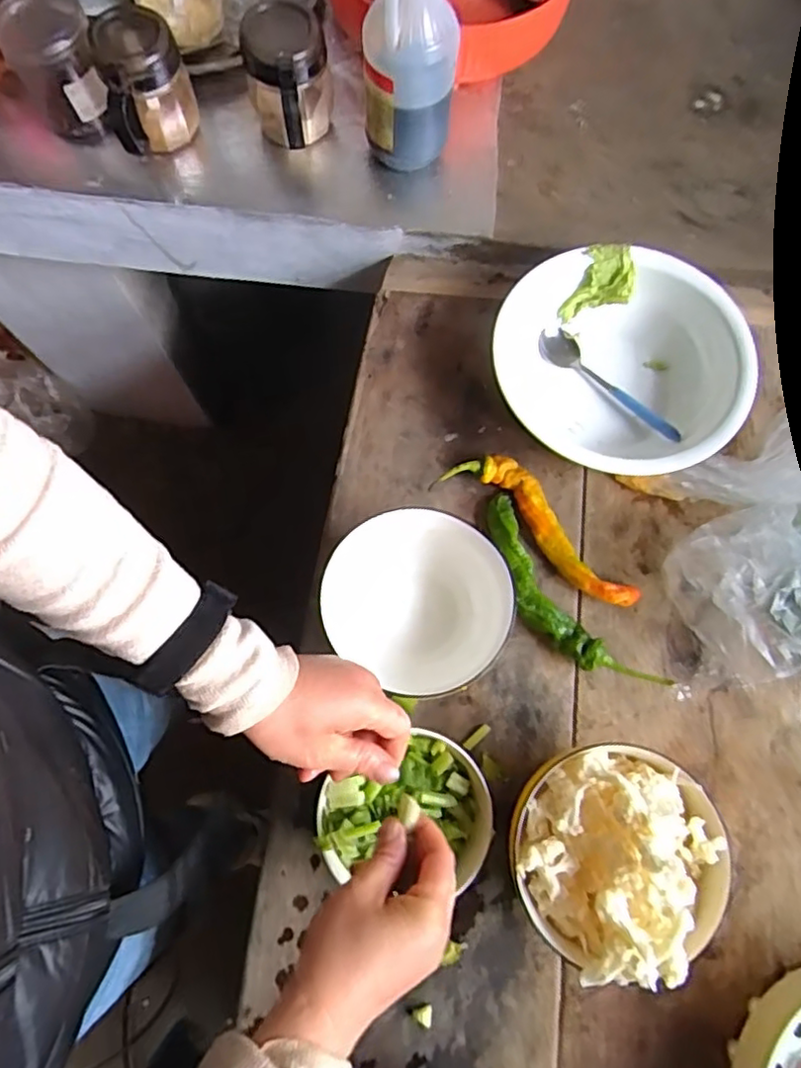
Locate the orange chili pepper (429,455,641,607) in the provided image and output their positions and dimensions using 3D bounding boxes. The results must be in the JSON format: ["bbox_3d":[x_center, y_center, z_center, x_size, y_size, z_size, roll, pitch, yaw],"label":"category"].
[{"bbox_3d":[0.133,-0.008,0.586,0.203,0.029,0.055,40,78,8],"label":"orange chili pepper"}]

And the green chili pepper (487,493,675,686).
[{"bbox_3d":[0.139,0.060,0.563,0.062,0.033,0.209,-39,80,-10],"label":"green chili pepper"}]

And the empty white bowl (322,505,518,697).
[{"bbox_3d":[0.014,0.061,0.538,0.146,0.089,0.142,0,76,-1],"label":"empty white bowl"}]

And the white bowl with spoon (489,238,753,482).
[{"bbox_3d":[0.200,-0.159,0.606,0.204,0.078,0.218,0,76,-1],"label":"white bowl with spoon"}]

